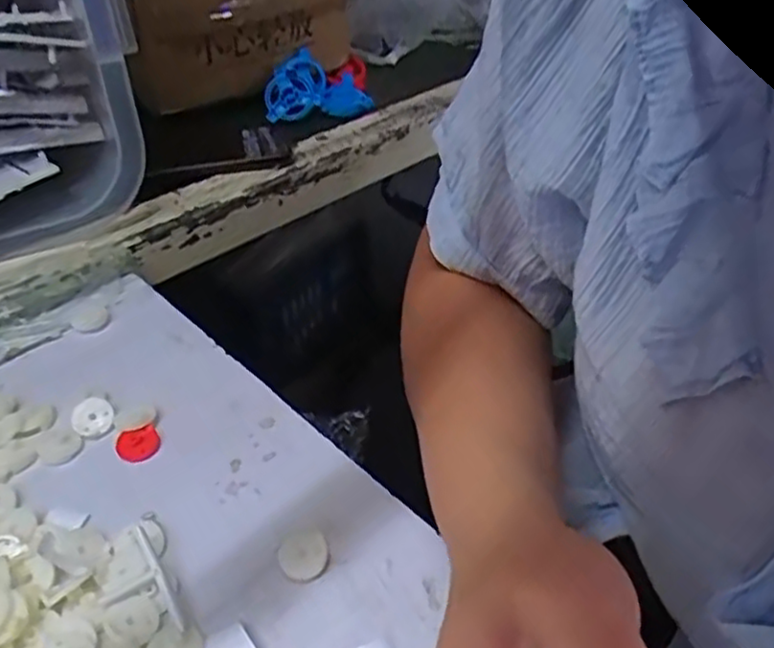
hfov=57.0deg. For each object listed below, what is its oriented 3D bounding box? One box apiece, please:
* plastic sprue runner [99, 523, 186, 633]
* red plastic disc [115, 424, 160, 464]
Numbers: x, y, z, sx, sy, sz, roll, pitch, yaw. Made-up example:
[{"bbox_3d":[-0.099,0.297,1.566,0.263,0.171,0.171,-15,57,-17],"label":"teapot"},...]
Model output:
[{"bbox_3d":[-0.116,0.119,0.326,0.029,0.013,0.056,-21,45,-25],"label":"plastic sprue runner"},{"bbox_3d":[-0.139,0.067,0.399,0.023,0.006,0.021,1,40,-1],"label":"red plastic disc"}]

